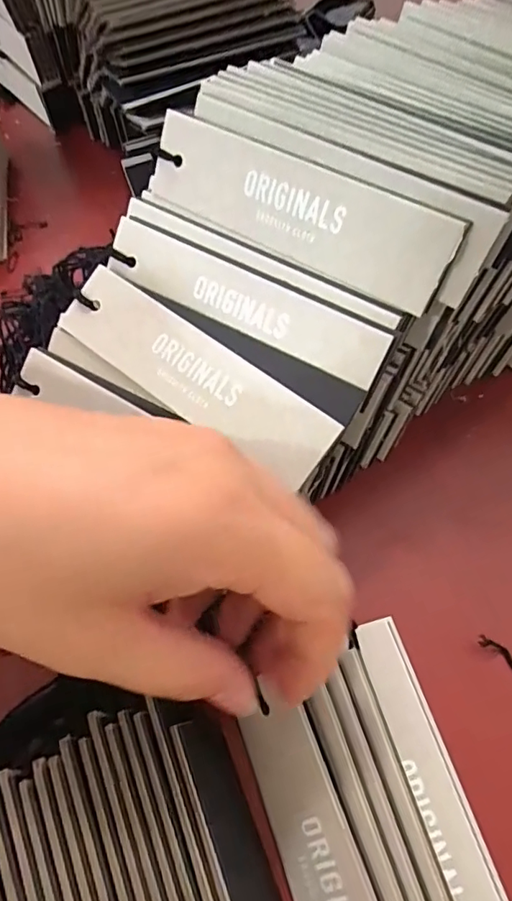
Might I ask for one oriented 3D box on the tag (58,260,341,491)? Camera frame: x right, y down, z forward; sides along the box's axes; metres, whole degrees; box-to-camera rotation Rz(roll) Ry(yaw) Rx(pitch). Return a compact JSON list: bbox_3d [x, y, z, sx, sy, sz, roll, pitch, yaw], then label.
[{"bbox_3d":[-0.026,-0.031,0.202,0.124,0.004,0.033,35,90,17],"label":"tag"}]

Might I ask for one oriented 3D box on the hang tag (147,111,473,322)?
[{"bbox_3d":[0.011,-0.090,0.190,0.124,0.031,0.004,32,32,19],"label":"hang tag"}]

